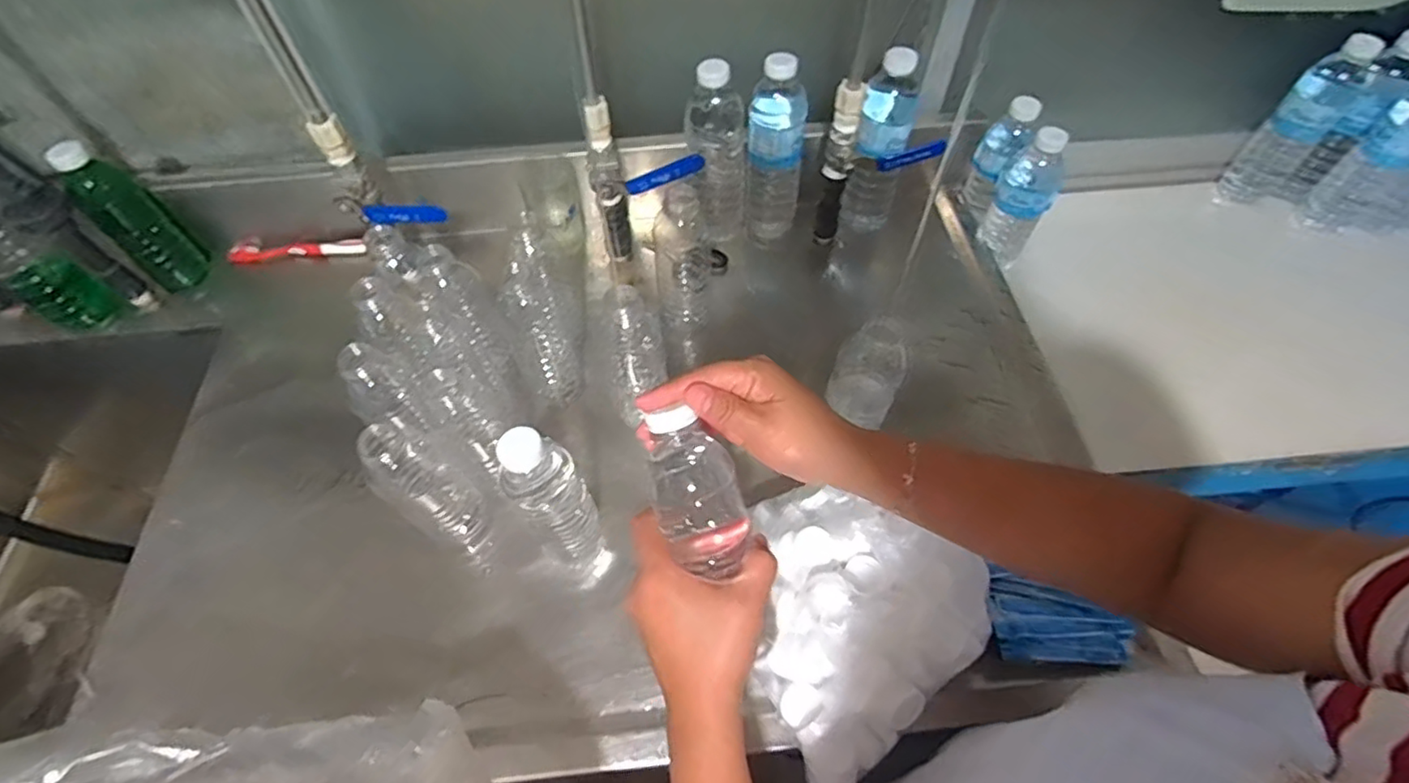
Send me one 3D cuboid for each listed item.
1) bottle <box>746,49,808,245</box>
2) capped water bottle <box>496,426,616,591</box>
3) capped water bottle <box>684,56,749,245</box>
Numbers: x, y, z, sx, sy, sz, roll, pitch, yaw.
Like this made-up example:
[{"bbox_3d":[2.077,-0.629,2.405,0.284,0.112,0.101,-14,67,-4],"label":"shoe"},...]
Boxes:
[{"bbox_3d":[0.079,-0.261,0.699,0.063,0.206,0.050,7,57,5],"label":"bottle"},{"bbox_3d":[-0.121,0.092,0.506,0.064,0.178,0.074,-19,58,-12],"label":"capped water bottle"},{"bbox_3d":[0.014,-0.257,0.702,0.066,0.208,0.059,-1,56,0],"label":"capped water bottle"}]

